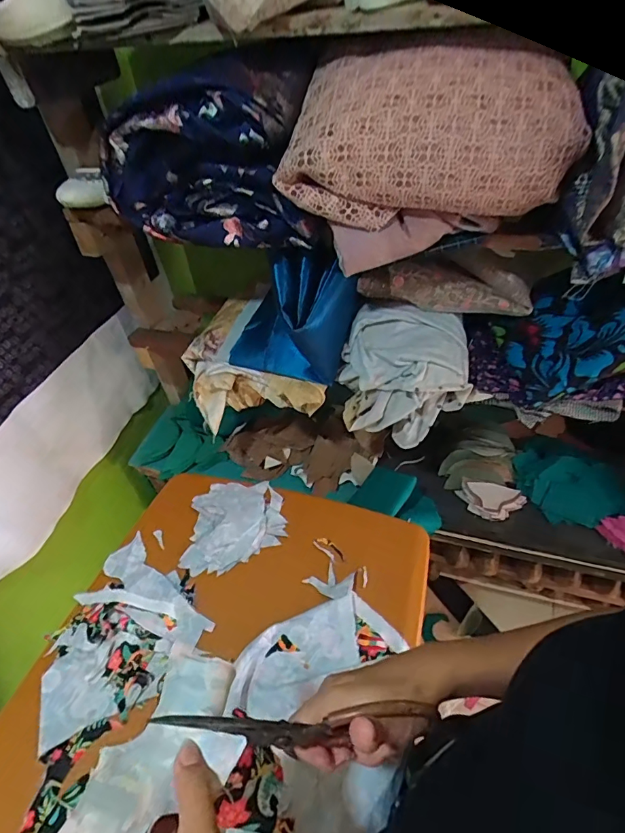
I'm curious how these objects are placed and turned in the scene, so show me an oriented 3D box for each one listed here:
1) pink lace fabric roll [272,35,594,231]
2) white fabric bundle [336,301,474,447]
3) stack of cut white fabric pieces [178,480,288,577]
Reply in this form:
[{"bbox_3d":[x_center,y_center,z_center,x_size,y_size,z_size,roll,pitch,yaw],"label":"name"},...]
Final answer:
[{"bbox_3d":[0.130,-0.318,0.515,0.298,0.151,0.144,7,46,14],"label":"pink lace fabric roll"},{"bbox_3d":[0.143,-0.072,0.713,0.183,0.163,0.142,8,46,15],"label":"white fabric bundle"},{"bbox_3d":[-0.125,0.170,0.743,0.154,0.016,0.166,-5,44,1],"label":"stack of cut white fabric pieces"}]

